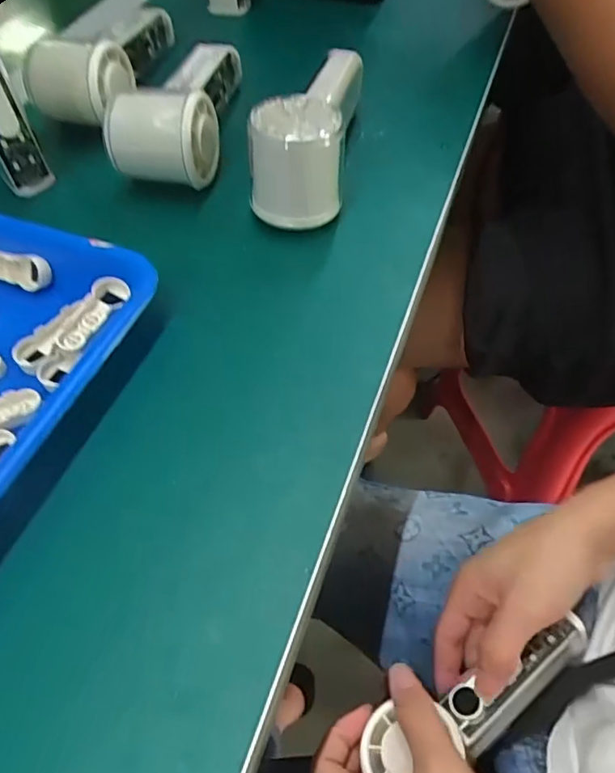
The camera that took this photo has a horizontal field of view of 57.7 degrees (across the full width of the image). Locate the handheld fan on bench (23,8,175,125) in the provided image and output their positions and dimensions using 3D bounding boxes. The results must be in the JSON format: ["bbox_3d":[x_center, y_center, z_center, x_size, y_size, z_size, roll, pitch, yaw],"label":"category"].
[{"bbox_3d":[-0.158,-0.262,0.439,0.067,0.052,0.149,5,56,7],"label":"handheld fan on bench"}]

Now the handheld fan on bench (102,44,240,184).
[{"bbox_3d":[-0.088,-0.201,0.397,0.064,0.053,0.148,5,56,7],"label":"handheld fan on bench"}]

